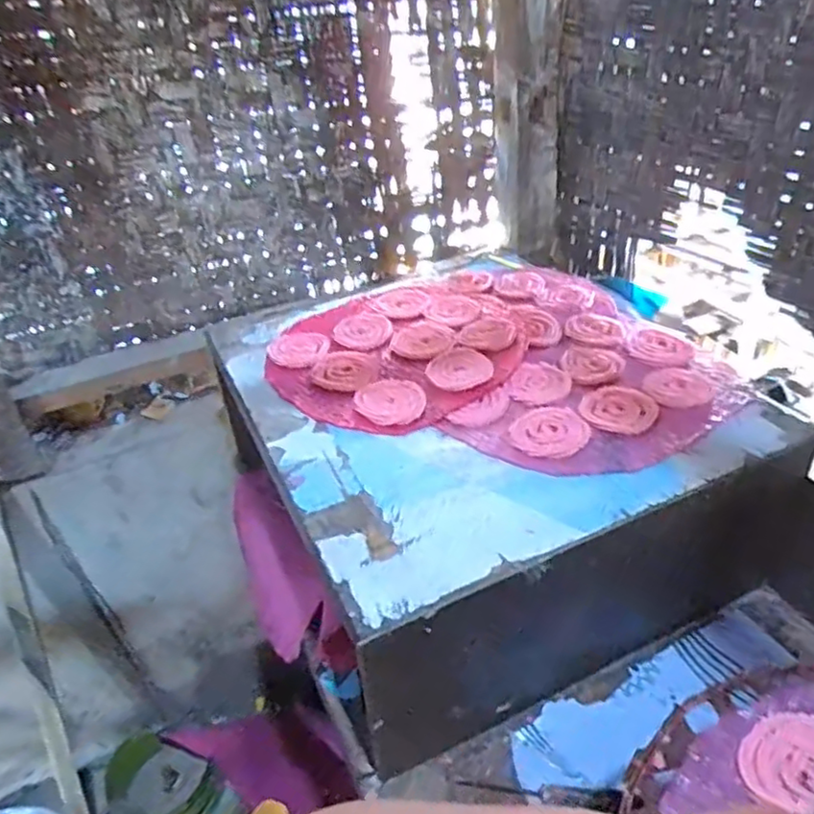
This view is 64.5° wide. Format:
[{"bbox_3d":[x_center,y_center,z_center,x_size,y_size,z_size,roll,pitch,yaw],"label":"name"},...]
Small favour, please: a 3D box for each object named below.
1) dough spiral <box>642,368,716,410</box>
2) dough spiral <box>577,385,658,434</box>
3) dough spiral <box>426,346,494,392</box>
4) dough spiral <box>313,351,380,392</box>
[{"bbox_3d":[0.315,-0.024,0.748,0.072,0.004,0.083,-1,35,7],"label":"dough spiral"},{"bbox_3d":[0.238,0.002,0.728,0.081,0.011,0.077,21,43,32],"label":"dough spiral"},{"bbox_3d":[0.063,-0.049,0.802,0.079,0.009,0.080,-4,35,3],"label":"dough spiral"},{"bbox_3d":[-0.081,-0.048,0.849,0.085,0.016,0.085,-4,35,3],"label":"dough spiral"}]

